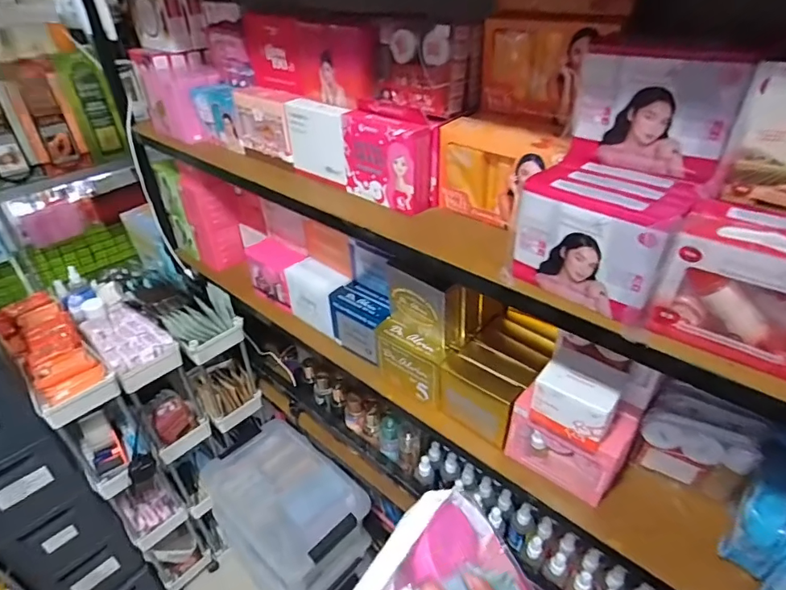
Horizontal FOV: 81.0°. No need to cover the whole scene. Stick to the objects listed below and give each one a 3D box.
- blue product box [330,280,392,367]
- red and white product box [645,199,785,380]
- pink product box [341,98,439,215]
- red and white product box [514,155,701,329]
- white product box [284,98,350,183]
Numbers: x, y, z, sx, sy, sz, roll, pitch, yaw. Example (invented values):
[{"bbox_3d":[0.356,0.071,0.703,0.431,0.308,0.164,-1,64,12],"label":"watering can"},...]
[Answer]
[{"bbox_3d":[-0.055,0.053,0.882,0.131,0.113,0.067,29,46,35],"label":"blue product box"},{"bbox_3d":[0.311,-0.013,0.389,0.132,0.121,0.075,24,43,31],"label":"red and white product box"},{"bbox_3d":[-0.005,-0.203,0.669,0.059,0.133,0.136,-30,44,-33],"label":"pink product box"},{"bbox_3d":[0.216,-0.064,0.479,0.140,0.113,0.114,26,44,33],"label":"red and white product box"},{"bbox_3d":[-0.113,-0.251,0.745,0.138,0.107,0.037,28,46,34],"label":"white product box"}]

